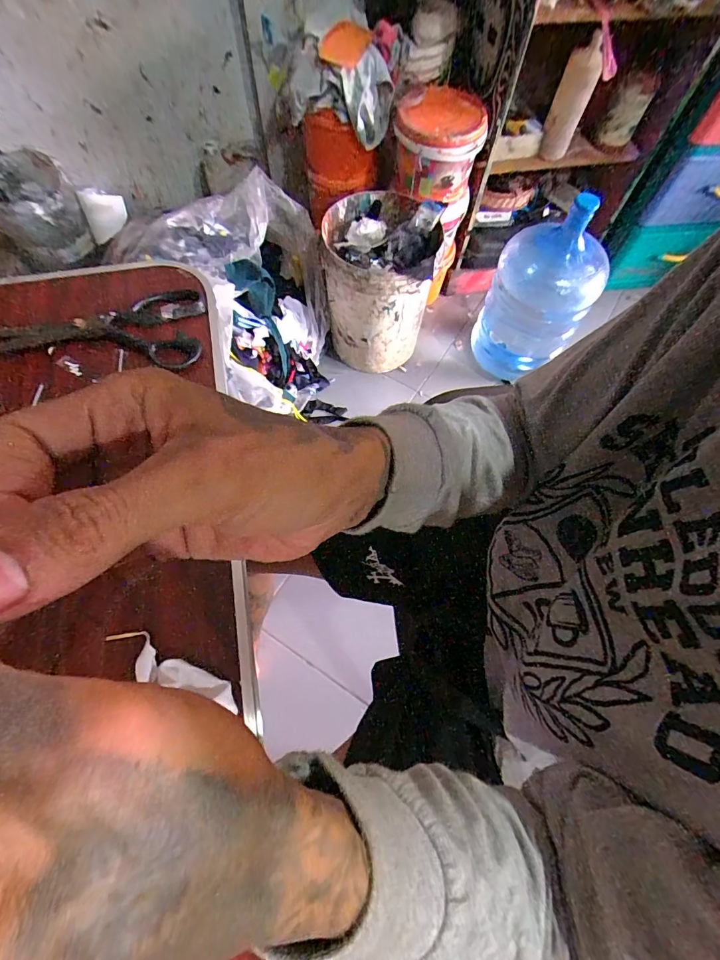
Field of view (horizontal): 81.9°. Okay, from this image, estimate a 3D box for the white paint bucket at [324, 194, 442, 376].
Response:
[{"bbox_3d":[0.051,-0.523,1.144,0.279,0.394,0.276,1,66,-2],"label":"white paint bucket"}]

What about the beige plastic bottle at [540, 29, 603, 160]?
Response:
[{"bbox_3d":[0.493,-0.881,0.976,0.076,0.222,0.063,22,67,8],"label":"beige plastic bottle"}]

